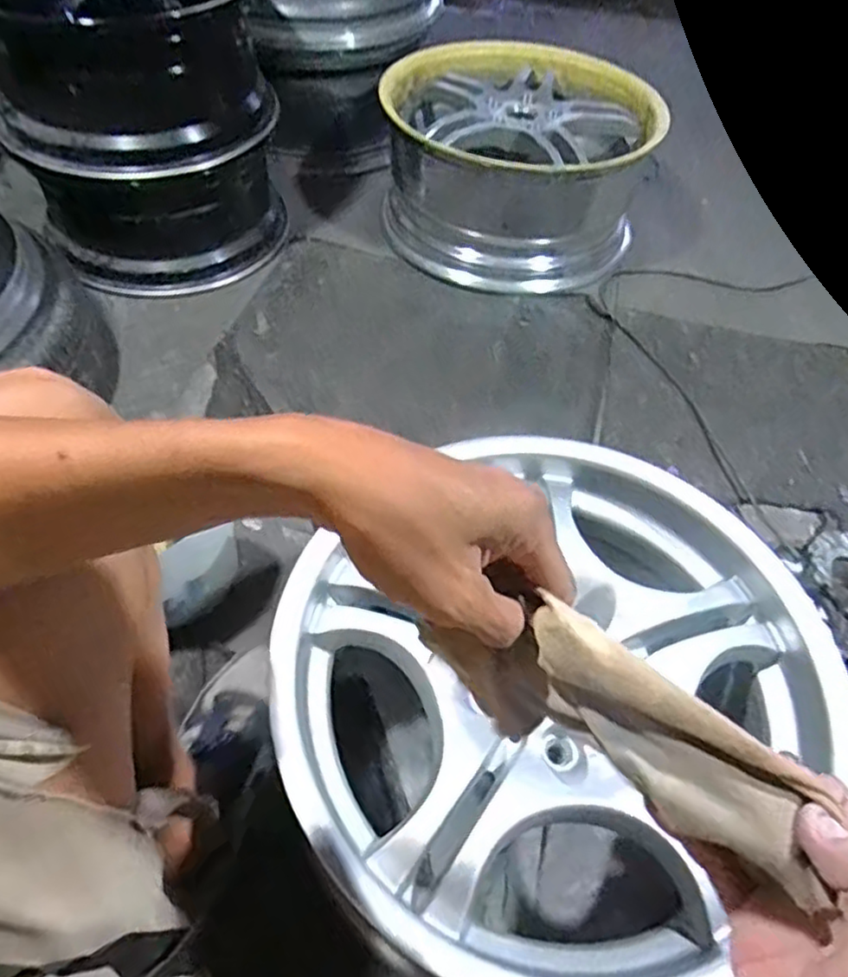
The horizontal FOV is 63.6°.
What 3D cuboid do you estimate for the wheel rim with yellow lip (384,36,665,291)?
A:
[{"bbox_3d":[0.174,-0.661,1.330,0.494,0.216,0.511,12,54,4],"label":"wheel rim with yellow lip"}]

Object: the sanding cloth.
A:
[{"bbox_3d":[0.093,0.101,0.269,0.123,0.044,0.042,41,61,20],"label":"sanding cloth"}]

